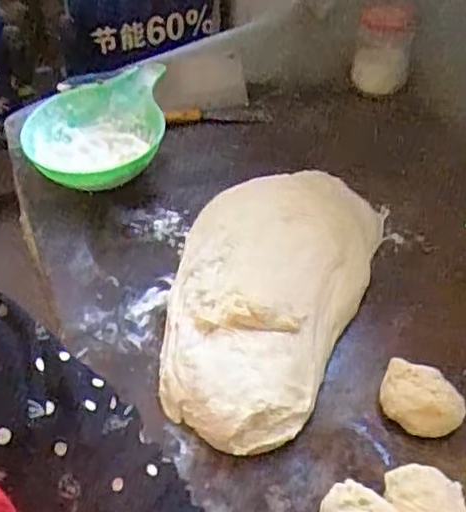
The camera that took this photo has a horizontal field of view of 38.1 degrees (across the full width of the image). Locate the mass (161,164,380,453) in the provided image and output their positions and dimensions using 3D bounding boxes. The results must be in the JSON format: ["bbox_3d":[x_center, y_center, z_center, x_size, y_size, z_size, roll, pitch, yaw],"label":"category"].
[{"bbox_3d":[0.034,0.025,0.798,0.228,0.067,0.440,15,45,16],"label":"mass"}]

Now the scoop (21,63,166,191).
[{"bbox_3d":[-0.200,-0.182,0.982,0.195,0.078,0.240,-2,43,-1],"label":"scoop"}]

